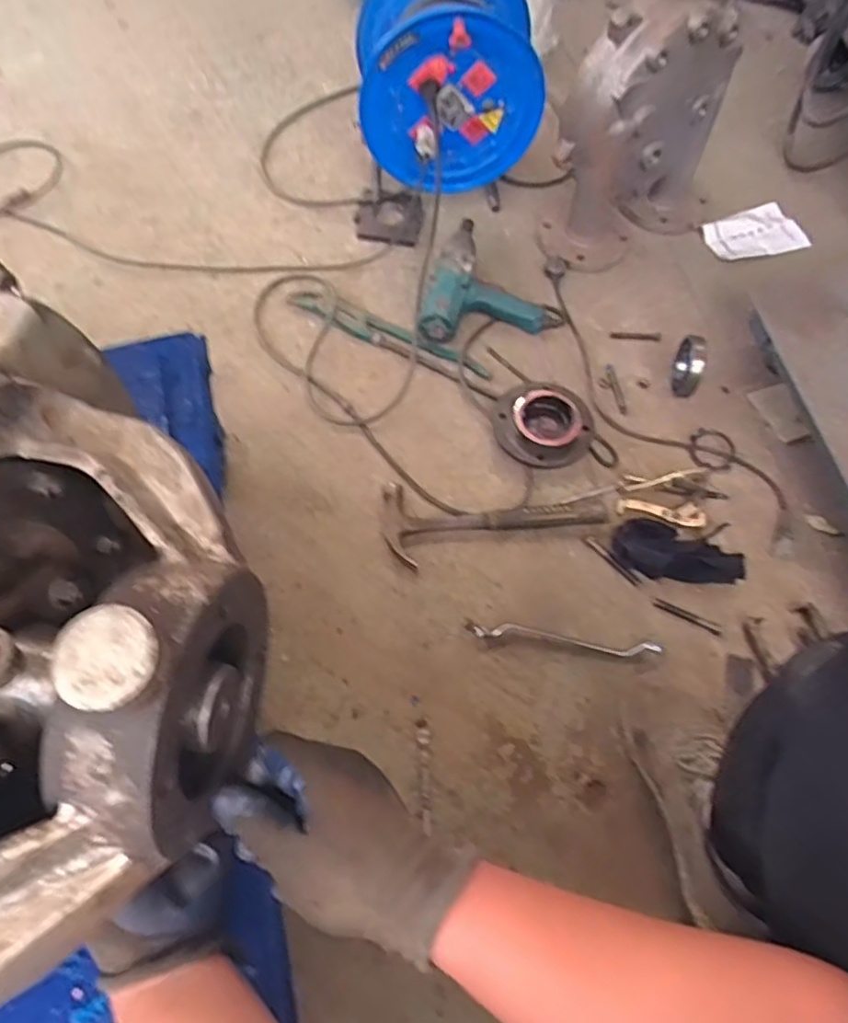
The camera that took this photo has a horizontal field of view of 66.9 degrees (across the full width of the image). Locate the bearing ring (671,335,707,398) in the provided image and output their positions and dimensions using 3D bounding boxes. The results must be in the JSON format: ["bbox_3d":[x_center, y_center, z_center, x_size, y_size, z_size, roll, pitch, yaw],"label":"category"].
[{"bbox_3d":[0.418,-0.230,1.022,0.023,0.094,0.078,3,63,-1],"label":"bearing ring"}]

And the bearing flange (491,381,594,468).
[{"bbox_3d":[0.186,-0.138,0.990,0.152,0.045,0.152,1,63,-2],"label":"bearing flange"}]

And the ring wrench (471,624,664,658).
[{"bbox_3d":[0.189,0.169,0.851,0.246,0.020,0.024,8,63,1],"label":"ring wrench"}]

